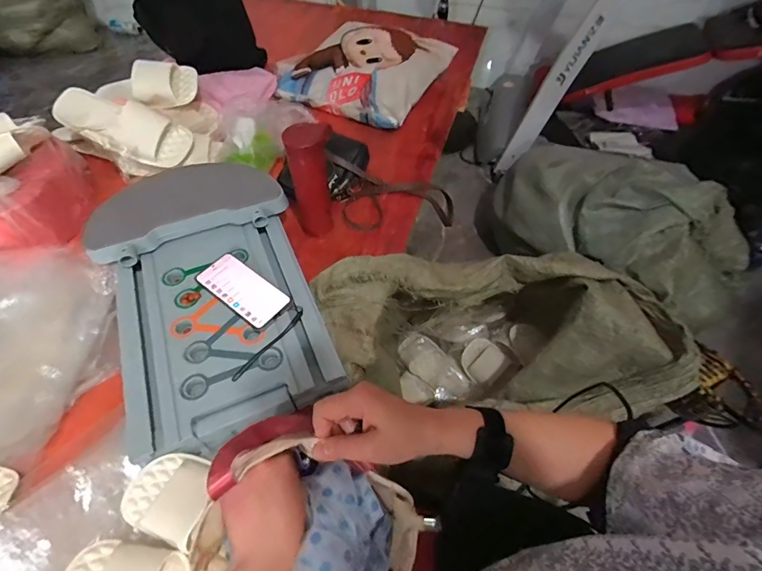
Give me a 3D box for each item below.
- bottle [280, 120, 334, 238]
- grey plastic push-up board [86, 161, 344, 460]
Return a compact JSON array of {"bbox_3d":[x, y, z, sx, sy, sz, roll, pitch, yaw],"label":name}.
[{"bbox_3d":[-0.130,-0.199,0.780,0.079,0.233,0.065,-8,55,-7],"label":"bottle"},{"bbox_3d":[-0.294,-0.008,0.709,0.334,0.091,0.522,-21,57,-16],"label":"grey plastic push-up board"}]

